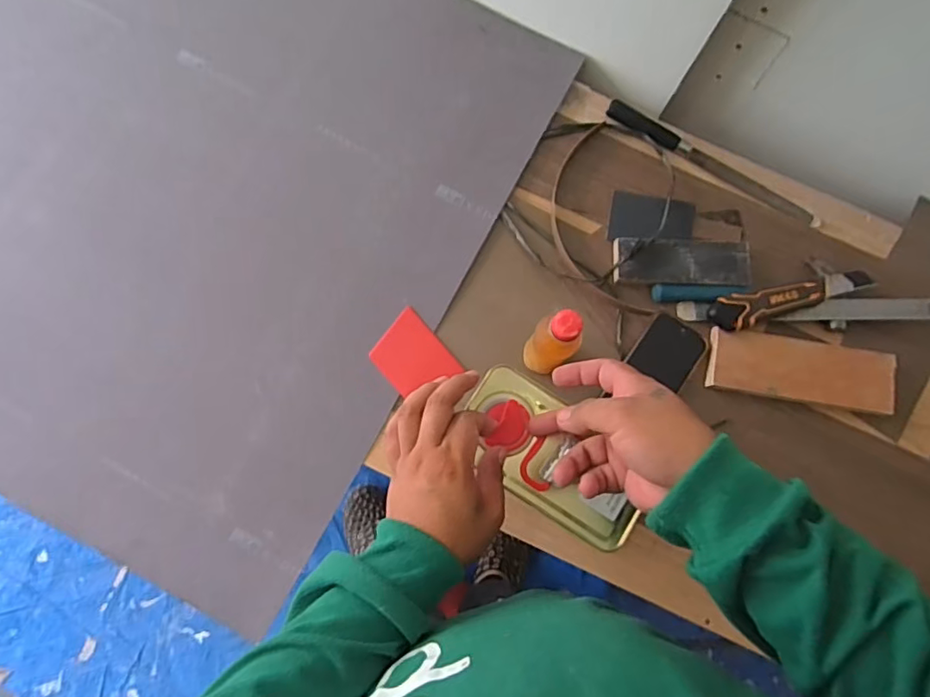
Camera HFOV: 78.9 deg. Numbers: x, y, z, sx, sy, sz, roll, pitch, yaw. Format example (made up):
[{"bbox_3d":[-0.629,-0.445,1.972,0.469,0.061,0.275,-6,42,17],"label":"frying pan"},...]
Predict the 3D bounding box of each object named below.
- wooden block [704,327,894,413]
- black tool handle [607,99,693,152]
[{"bbox_3d":[0.435,0.028,0.723,0.232,0.019,0.078,9,81,-1],"label":"wooden block"},{"bbox_3d":[0.257,-0.307,0.783,0.126,0.017,0.028,33,82,3],"label":"black tool handle"}]

